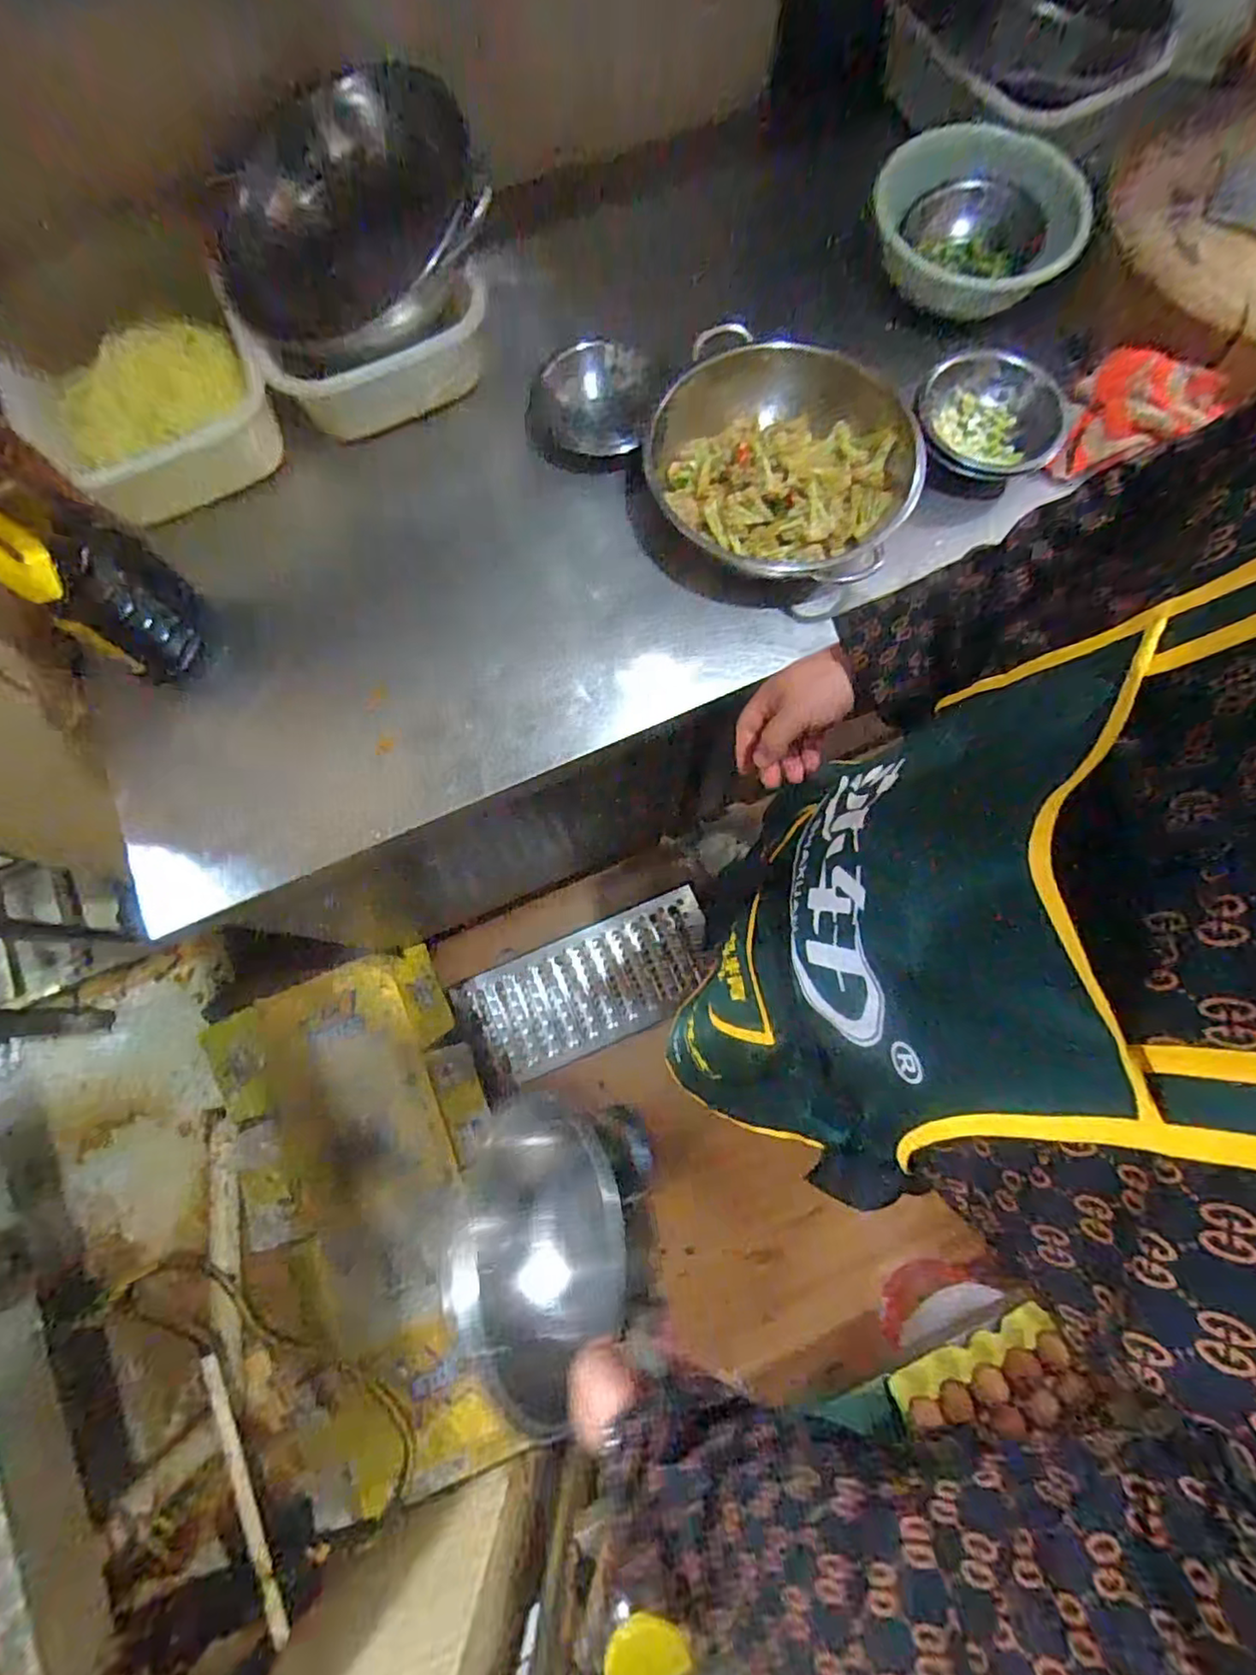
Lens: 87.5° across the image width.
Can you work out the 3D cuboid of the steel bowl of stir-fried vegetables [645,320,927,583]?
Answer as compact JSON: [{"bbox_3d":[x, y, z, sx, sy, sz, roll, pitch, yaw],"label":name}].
[{"bbox_3d":[0.170,-0.417,0.740,0.284,0.087,0.299,0,76,0],"label":"steel bowl of stir-fried vegetables"}]

